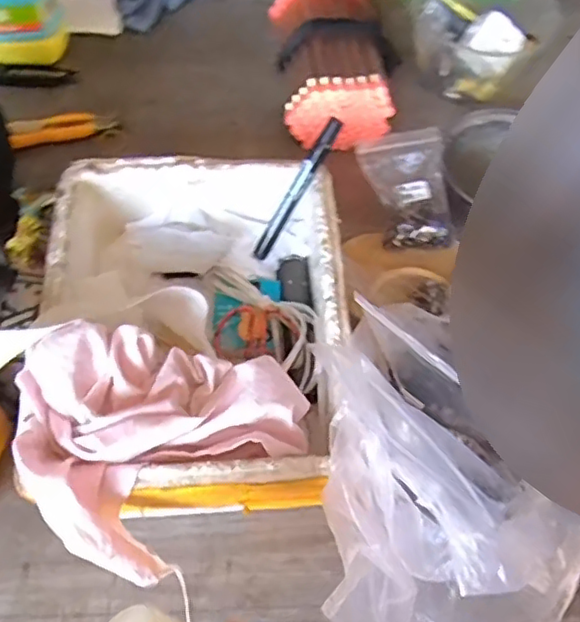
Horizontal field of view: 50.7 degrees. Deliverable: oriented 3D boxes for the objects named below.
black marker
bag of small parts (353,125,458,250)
[{"bbox_3d":[0.006,-0.104,0.535,0.015,0.011,0.136,38,110,17],"label":"black marker"},{"bbox_3d":[0.119,-0.123,0.624,0.083,0.027,0.119,-8,84,-1],"label":"bag of small parts"}]

